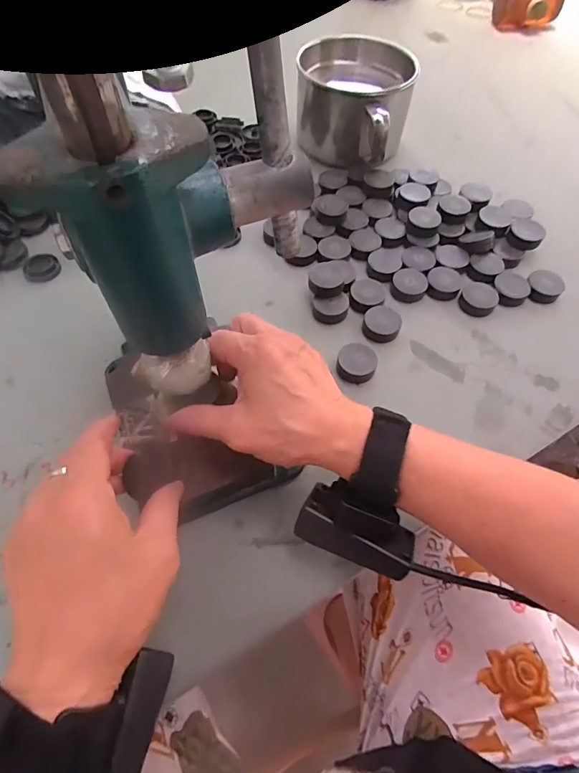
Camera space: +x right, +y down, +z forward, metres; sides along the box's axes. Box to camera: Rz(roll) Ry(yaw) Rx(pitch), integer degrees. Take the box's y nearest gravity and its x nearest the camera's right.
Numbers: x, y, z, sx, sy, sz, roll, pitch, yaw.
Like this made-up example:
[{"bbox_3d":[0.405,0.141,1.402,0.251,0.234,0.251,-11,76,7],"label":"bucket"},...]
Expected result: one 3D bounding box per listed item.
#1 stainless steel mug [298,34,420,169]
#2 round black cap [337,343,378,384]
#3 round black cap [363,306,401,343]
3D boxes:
[{"bbox_3d":[0.069,-0.321,0.499,0.128,0.088,0.129,23,60,10],"label":"stainless steel mug"},{"bbox_3d":[0.057,-0.019,0.364,0.032,0.016,0.031,2,59,-3],"label":"round black cap"},{"bbox_3d":[0.083,-0.057,0.387,0.034,0.010,0.034,2,59,-3],"label":"round black cap"}]

